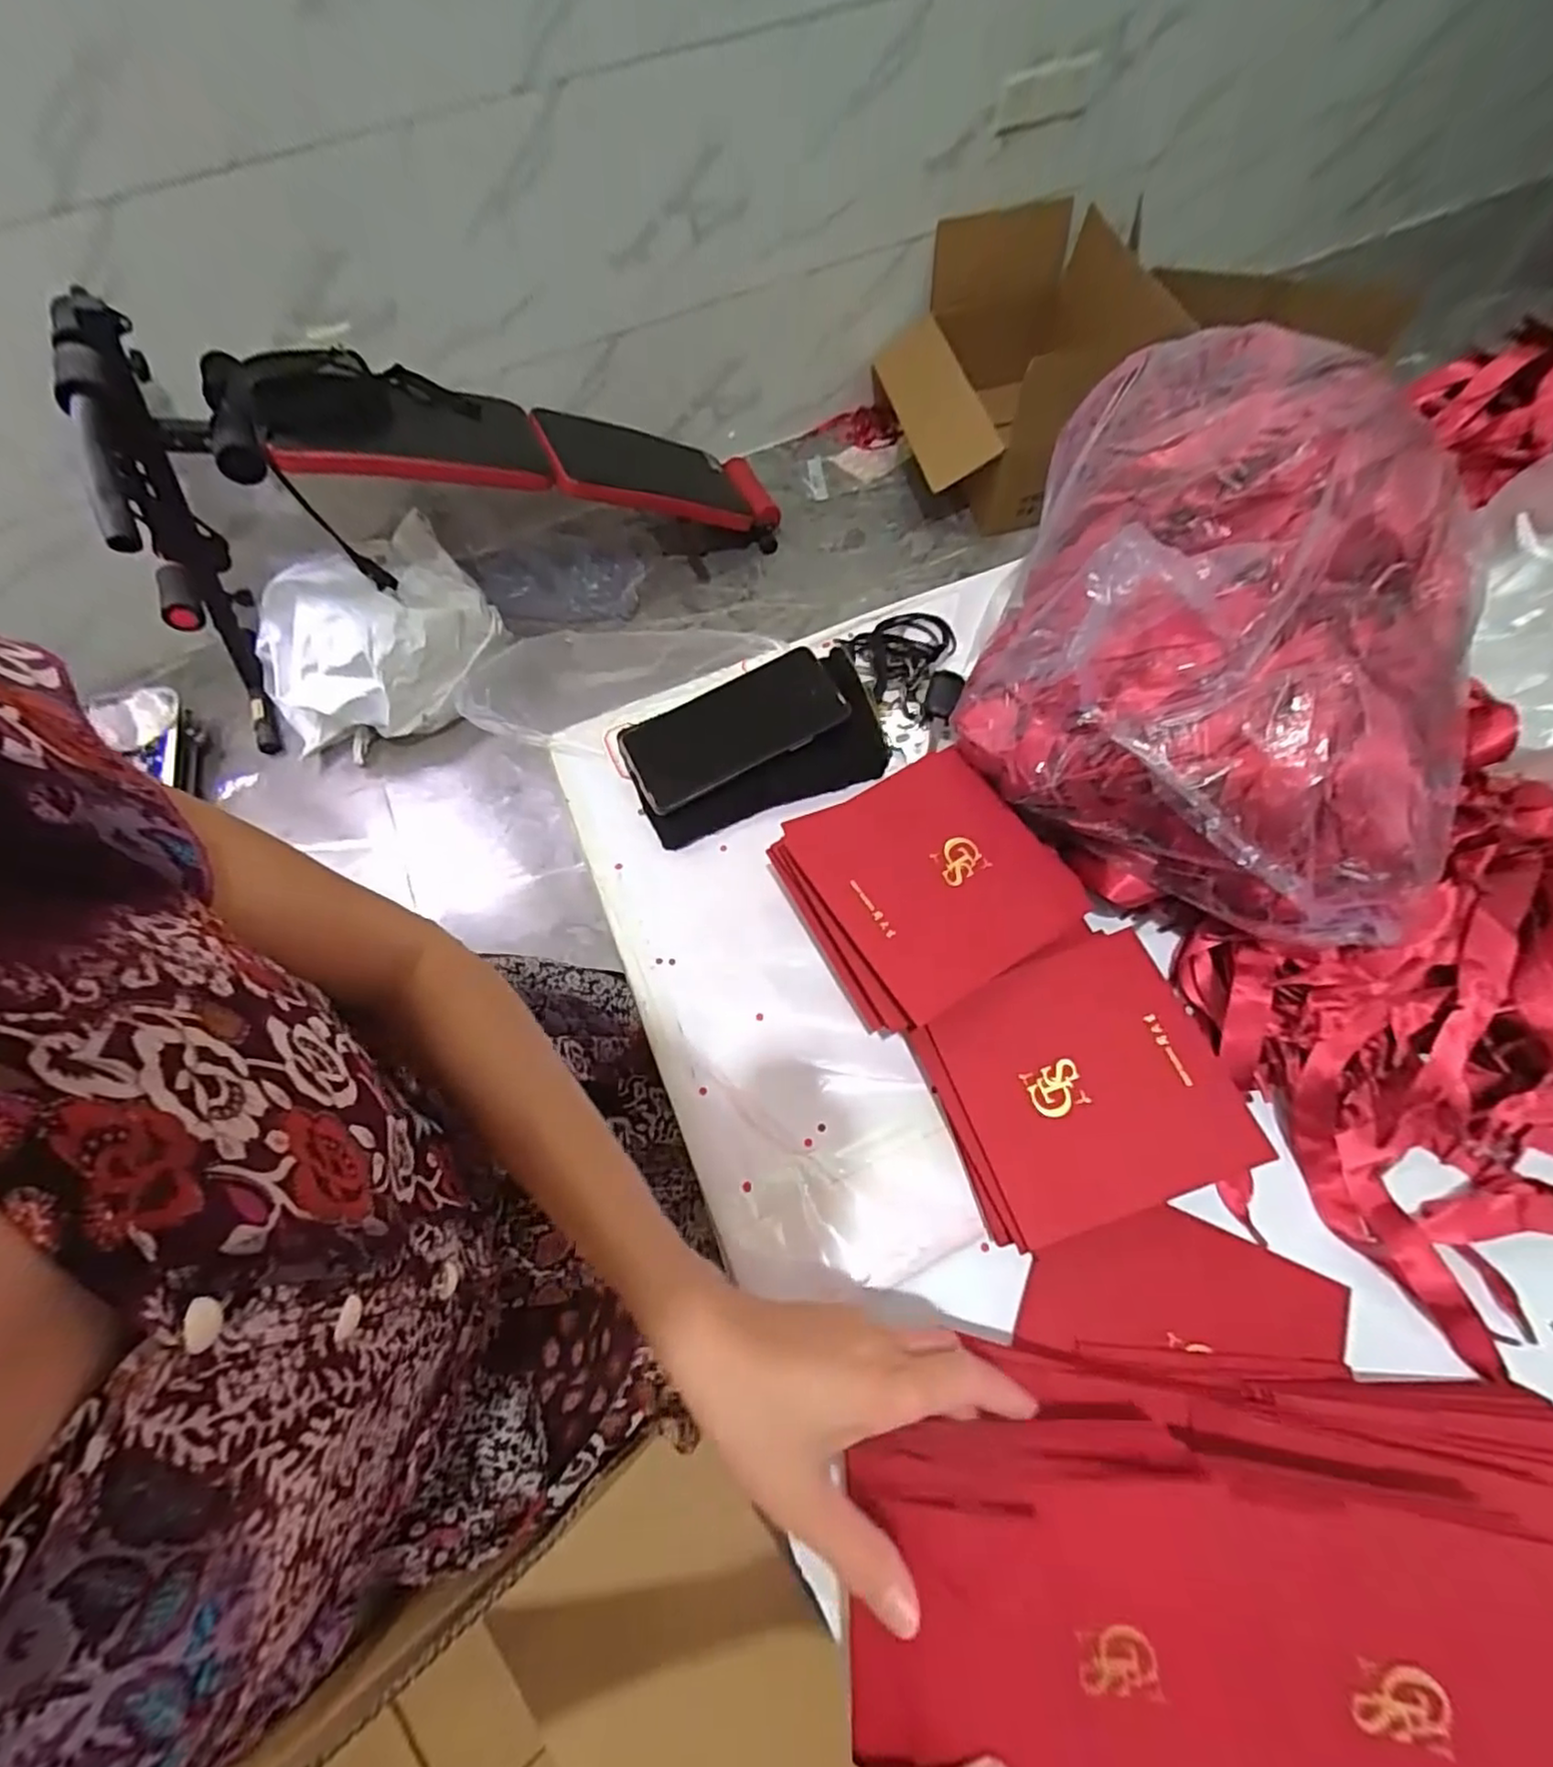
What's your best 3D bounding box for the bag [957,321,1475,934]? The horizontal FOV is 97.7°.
[{"bbox_3d":[0.297,-0.185,0.432,0.274,0.168,0.385,21,69,12],"label":"bag"}]

